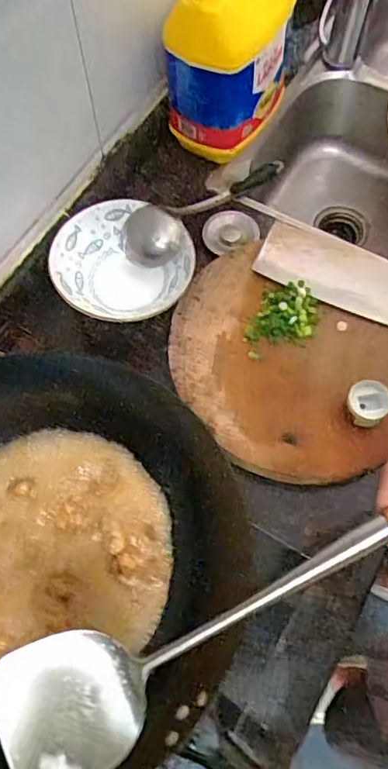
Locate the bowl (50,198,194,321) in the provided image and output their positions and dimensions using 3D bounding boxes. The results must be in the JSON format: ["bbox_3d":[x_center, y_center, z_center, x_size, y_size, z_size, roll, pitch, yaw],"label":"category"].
[{"bbox_3d":[-0.102,-0.159,0.789,0.185,0.067,0.176,0,67,0],"label":"bowl"}]

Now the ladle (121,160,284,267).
[{"bbox_3d":[0.016,-0.268,0.841,0.073,0.052,0.295,41,58,15],"label":"ladle"}]

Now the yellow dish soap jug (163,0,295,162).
[{"bbox_3d":[0.047,-0.484,0.783,0.159,0.295,0.146,6,67,2],"label":"yellow dish soap jug"}]

